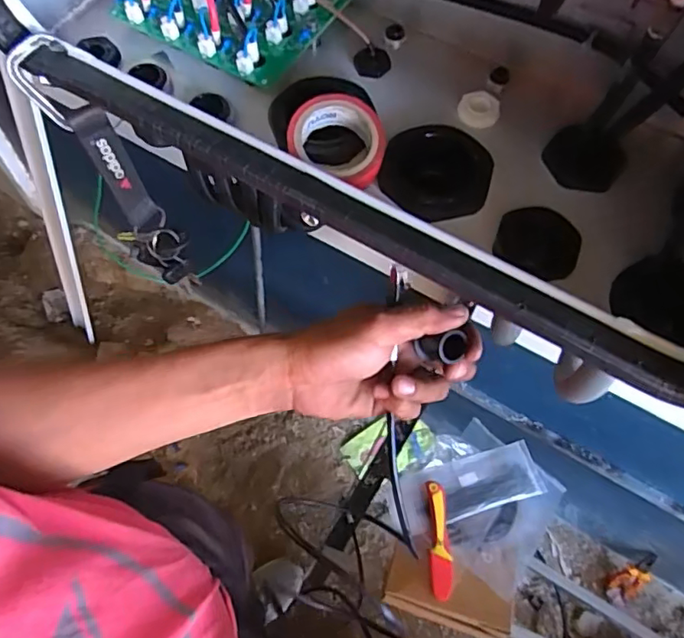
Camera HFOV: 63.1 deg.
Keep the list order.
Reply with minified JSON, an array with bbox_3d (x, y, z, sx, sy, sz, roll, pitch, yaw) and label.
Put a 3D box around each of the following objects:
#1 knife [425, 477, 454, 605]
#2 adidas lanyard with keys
[{"bbox_3d":[0.163,0.362,0.921,0.037,0.028,0.181,2,63,1],"label":"knife"},{"bbox_3d":[-0.147,-0.077,0.397,0.043,0.174,0.022,-6,63,-3],"label":"adidas lanyard with keys"}]

